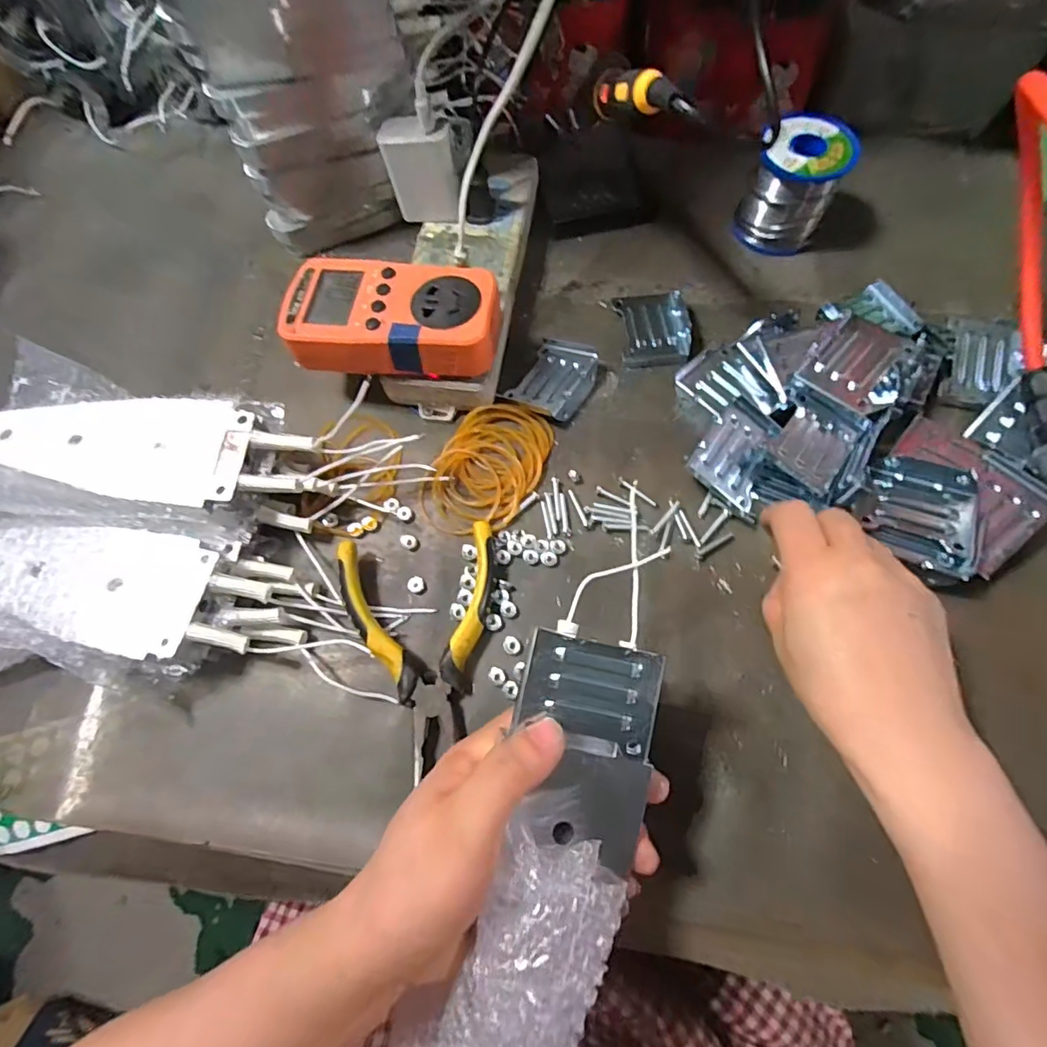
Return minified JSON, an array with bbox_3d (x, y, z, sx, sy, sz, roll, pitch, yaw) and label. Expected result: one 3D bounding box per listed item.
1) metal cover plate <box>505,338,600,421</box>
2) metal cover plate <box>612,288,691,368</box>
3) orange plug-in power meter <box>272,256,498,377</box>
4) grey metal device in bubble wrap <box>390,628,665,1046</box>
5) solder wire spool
[{"bbox_3d":[0.022,-0.101,0.365,0.047,0.013,0.060,32,72,15],"label":"metal cover plate"},{"bbox_3d":[0.093,-0.140,0.383,0.049,0.011,0.063,-3,67,1],"label":"metal cover plate"},{"bbox_3d":[-0.079,-0.127,0.330,0.126,0.028,0.067,4,68,4],"label":"orange plug-in power meter"},{"bbox_3d":[0.004,0.154,0.217,0.065,0.042,0.213,20,81,10],"label":"grey metal device in bubble wrap"},{"bbox_3d":[0.201,-0.251,0.399,0.059,0.065,0.059,-1,67,2],"label":"solder wire spool"}]

